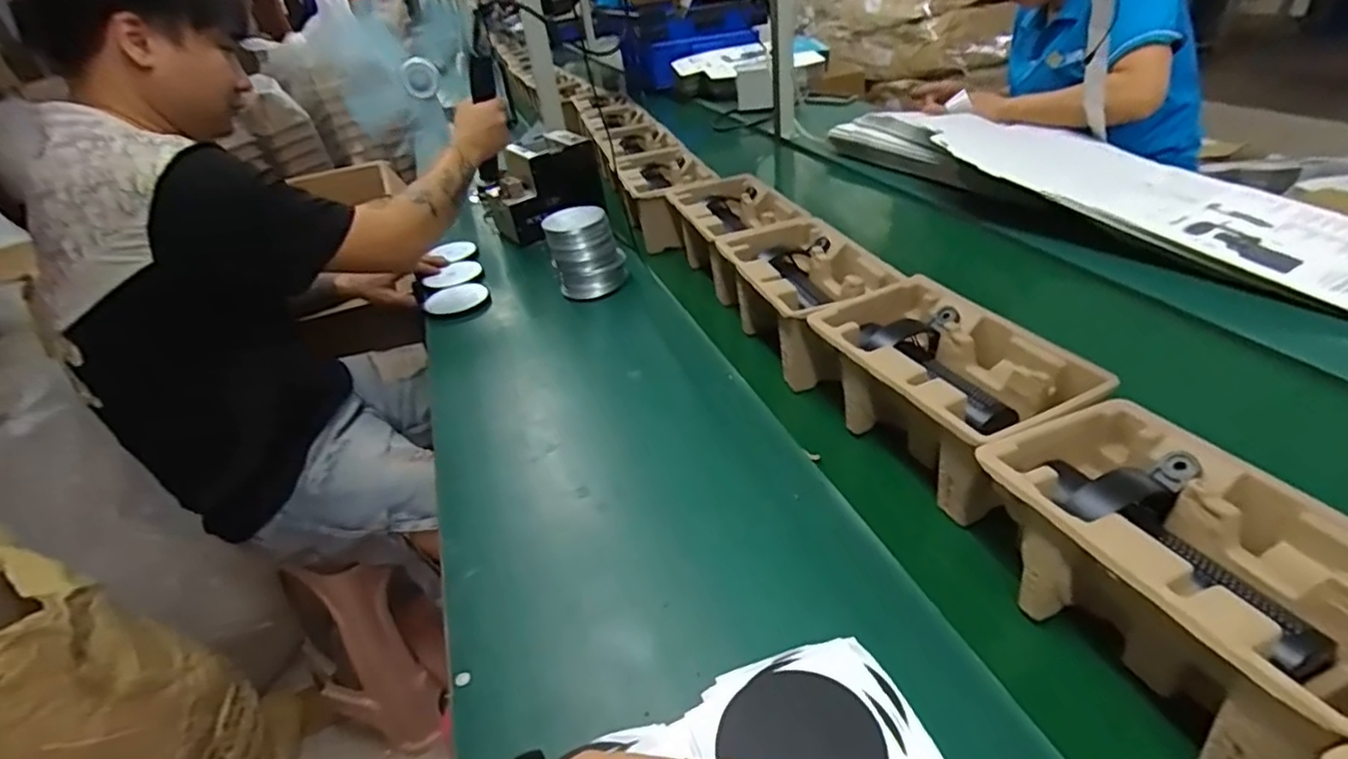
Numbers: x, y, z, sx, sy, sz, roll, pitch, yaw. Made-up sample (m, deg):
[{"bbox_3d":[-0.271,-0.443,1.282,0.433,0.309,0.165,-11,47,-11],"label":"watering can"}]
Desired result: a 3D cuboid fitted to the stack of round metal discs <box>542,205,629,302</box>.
[{"bbox_3d":[-0.135,-0.198,0.983,0.108,0.112,0.113,-13,37,-8],"label":"stack of round metal discs"}]

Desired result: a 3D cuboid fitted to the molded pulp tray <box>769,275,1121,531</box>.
[{"bbox_3d":[0.238,0.001,0.612,0.151,0.104,0.262,-19,38,-15],"label":"molded pulp tray"}]

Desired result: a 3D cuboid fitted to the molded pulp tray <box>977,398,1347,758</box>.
[{"bbox_3d":[0.322,0.120,0.410,0.150,0.103,0.227,-16,37,-12],"label":"molded pulp tray"}]

